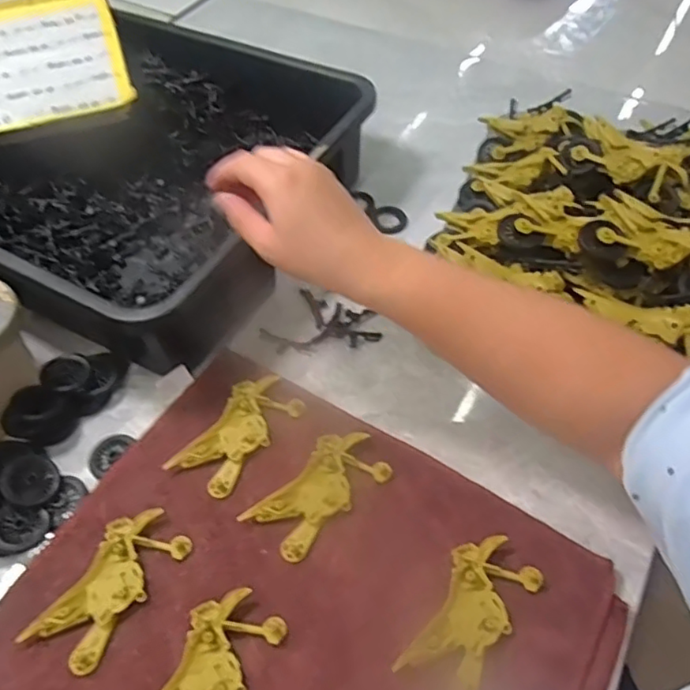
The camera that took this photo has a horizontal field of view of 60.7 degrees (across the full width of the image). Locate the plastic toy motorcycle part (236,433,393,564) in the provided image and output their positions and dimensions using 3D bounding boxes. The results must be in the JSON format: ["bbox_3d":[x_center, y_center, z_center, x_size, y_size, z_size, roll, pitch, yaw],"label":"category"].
[{"bbox_3d":[-0.019,0.104,0.424,0.100,0.011,0.052,-38,59,-22],"label":"plastic toy motorcycle part"}]

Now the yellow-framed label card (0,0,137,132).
[{"bbox_3d":[-0.342,-0.305,0.626,0.199,0.013,0.242,-18,59,-10],"label":"yellow-framed label card"}]

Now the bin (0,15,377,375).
[{"bbox_3d":[-0.258,-0.196,0.609,0.478,0.111,0.368,25,59,21],"label":"bin"}]

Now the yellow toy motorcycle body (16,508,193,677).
[{"bbox_3d":[-0.154,0.158,0.390,0.051,0.013,0.102,28,60,23],"label":"yellow toy motorcycle body"}]

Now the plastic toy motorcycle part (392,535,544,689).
[{"bbox_3d":[0.079,0.169,0.371,0.051,0.008,0.100,31,61,25],"label":"plastic toy motorcycle part"}]

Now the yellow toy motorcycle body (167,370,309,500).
[{"bbox_3d":[-0.081,0.066,0.453,0.050,0.010,0.101,30,61,24],"label":"yellow toy motorcycle body"}]

